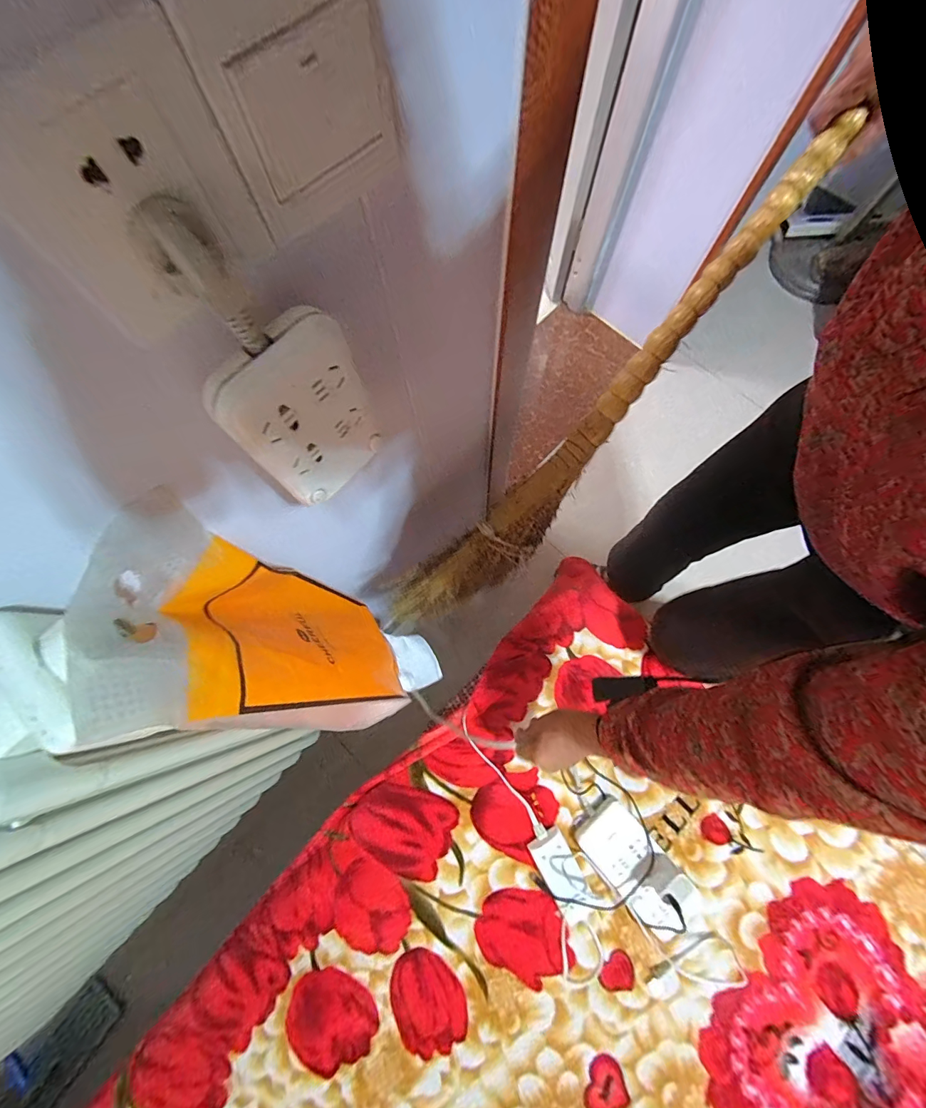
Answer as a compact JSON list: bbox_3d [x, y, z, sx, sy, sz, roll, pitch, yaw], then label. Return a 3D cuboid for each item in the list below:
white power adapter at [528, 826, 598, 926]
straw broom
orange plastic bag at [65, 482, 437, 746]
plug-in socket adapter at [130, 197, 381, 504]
[{"bbox_3d":[0.158,0.508,0.642,0.056,0.036,0.131,-27,77,-6],"label":"white power adapter"},{"bbox_3d":[0.176,-0.165,0.587,0.075,0.215,0.694,44,105,11],"label":"straw broom"},{"bbox_3d":[-0.150,0.116,0.482,0.196,0.530,0.127,31,78,9],"label":"orange plastic bag"},{"bbox_3d":[-0.110,-0.101,0.246,0.040,0.178,0.084,40,80,10],"label":"plug-in socket adapter"}]

